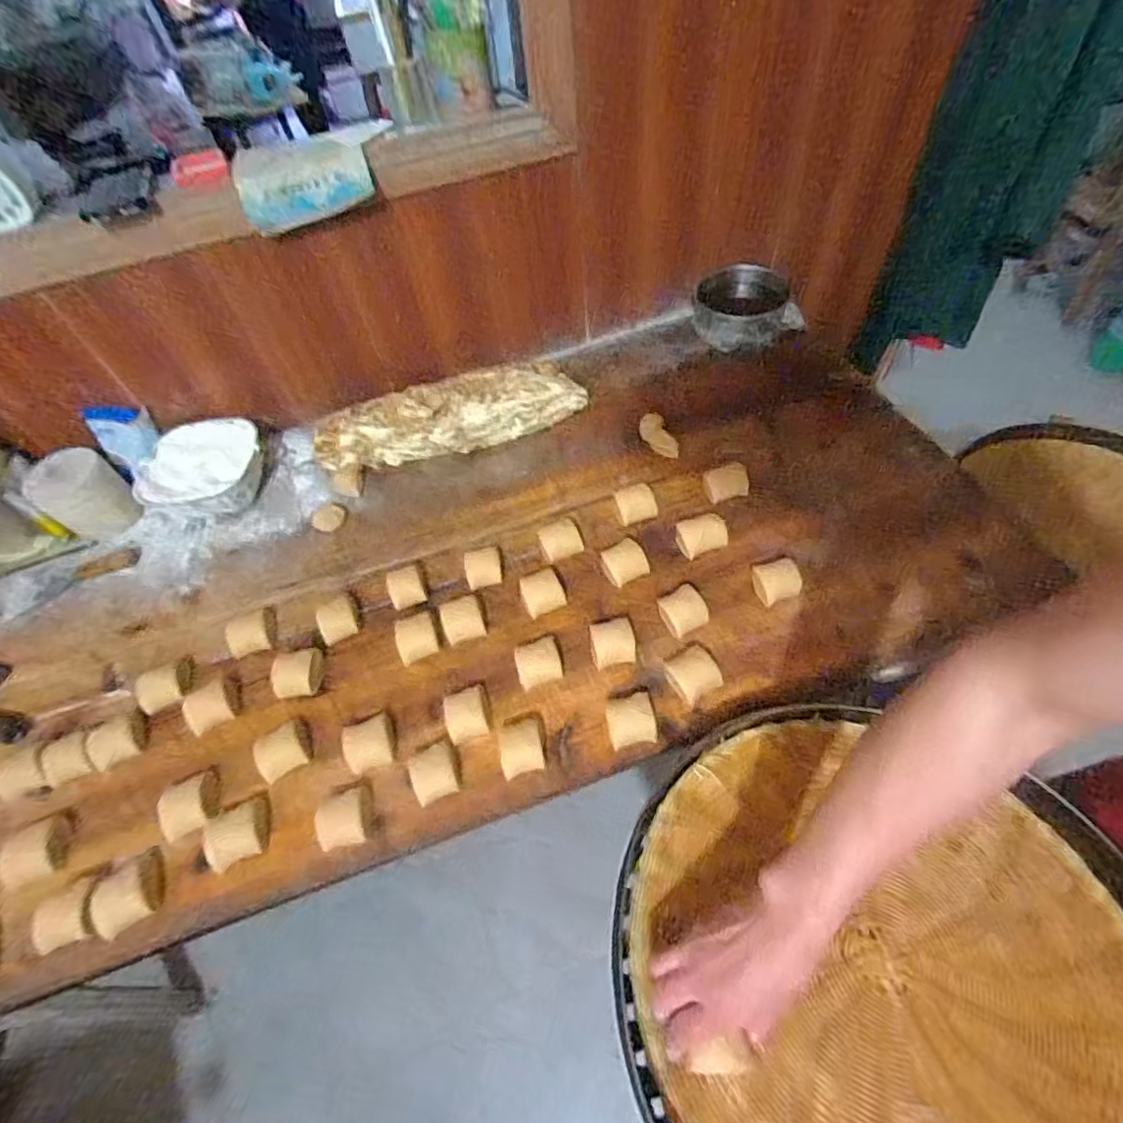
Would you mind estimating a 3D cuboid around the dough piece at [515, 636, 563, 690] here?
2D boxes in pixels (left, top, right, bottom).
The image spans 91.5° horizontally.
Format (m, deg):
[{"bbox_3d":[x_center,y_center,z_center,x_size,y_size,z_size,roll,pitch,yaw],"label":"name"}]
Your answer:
[{"bbox_3d":[-0.029,0.130,0.702,0.061,0.045,0.055,-24,55,-10],"label":"dough piece"}]

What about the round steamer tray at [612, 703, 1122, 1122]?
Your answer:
[{"bbox_3d":[0.285,0.347,0.480,0.459,0.063,0.444,-2,56,3],"label":"round steamer tray"}]

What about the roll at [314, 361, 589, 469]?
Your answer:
[{"bbox_3d":[-0.197,-0.267,0.978,0.475,0.089,0.121,-18,54,-6],"label":"roll"}]

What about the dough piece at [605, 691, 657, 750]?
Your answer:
[{"bbox_3d":[0.082,0.187,0.646,0.052,0.020,0.056,-9,54,0],"label":"dough piece"}]

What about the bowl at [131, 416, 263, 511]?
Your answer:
[{"bbox_3d":[-0.590,-0.156,0.931,0.177,0.083,0.179,-3,54,5],"label":"bowl"}]

